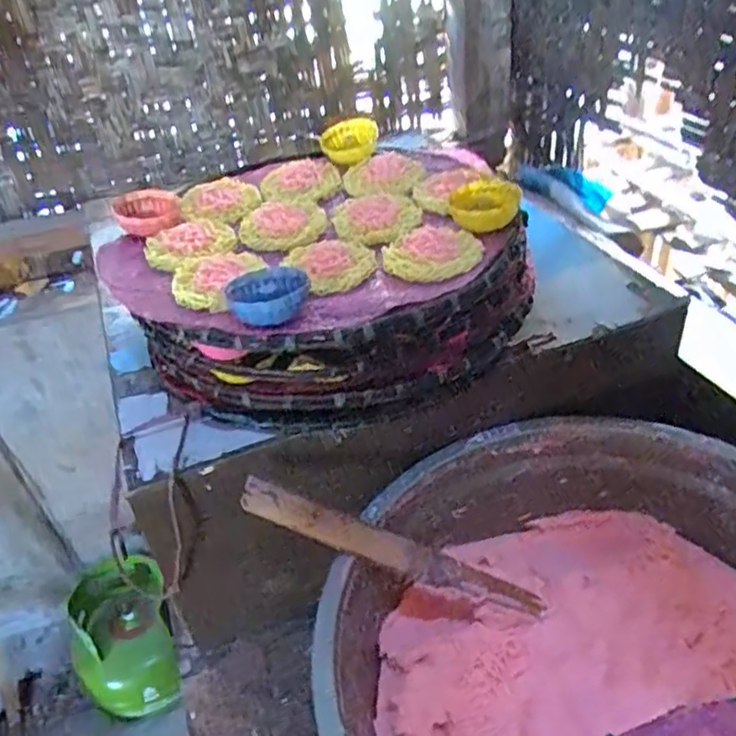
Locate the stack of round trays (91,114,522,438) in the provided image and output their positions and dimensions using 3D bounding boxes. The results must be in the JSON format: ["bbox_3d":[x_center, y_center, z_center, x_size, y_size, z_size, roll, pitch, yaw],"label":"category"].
[{"bbox_3d":[-0.042,-0.089,0.615,0.341,0.121,0.332,-24,41,-22],"label":"stack of round trays"}]

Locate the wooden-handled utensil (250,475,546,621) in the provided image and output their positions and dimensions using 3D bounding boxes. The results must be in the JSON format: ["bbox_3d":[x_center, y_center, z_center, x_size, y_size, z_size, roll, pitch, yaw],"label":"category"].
[{"bbox_3d":[0.023,0.144,0.526,0.254,0.018,0.028,24,38,-9],"label":"wooden-handled utensil"}]

